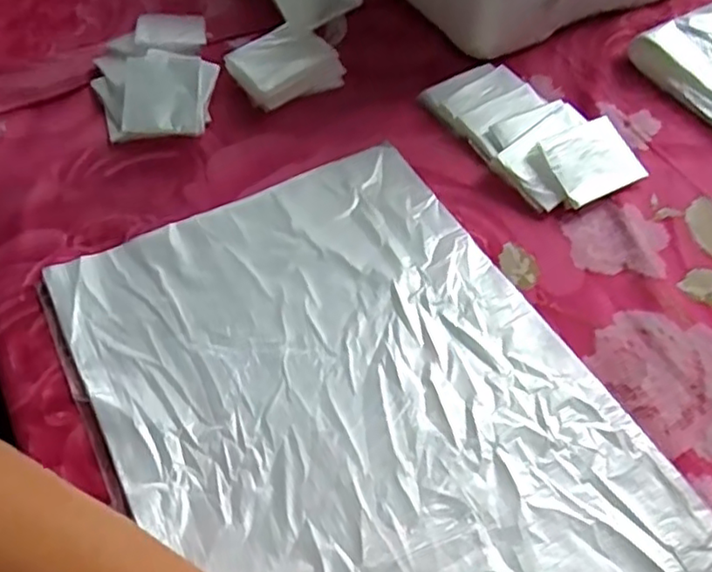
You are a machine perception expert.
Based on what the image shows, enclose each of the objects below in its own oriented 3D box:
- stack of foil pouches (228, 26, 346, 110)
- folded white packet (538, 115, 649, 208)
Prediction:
[{"bbox_3d":[-0.067,-0.204,0.598,0.093,0.036,0.067,-26,58,-18],"label":"stack of foil pouches"},{"bbox_3d":[0.193,-0.103,0.530,0.080,0.007,0.063,-23,77,-20],"label":"folded white packet"}]

